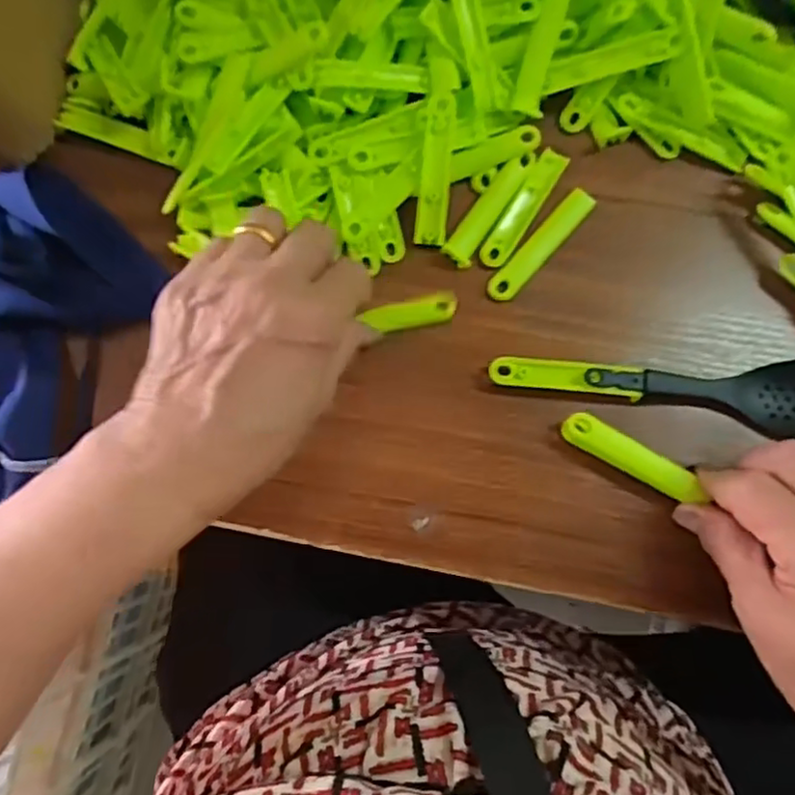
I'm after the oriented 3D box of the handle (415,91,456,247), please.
[{"bbox_3d":[0.020,-0.119,0.337,0.016,0.004,0.075,5,100,2],"label":"handle"}]

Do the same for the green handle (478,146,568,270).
[{"bbox_3d":[0.069,-0.103,0.351,0.016,0.005,0.075,32,82,8],"label":"green handle"}]

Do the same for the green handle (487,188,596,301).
[{"bbox_3d":[0.078,-0.082,0.346,0.016,0.004,0.076,43,83,9],"label":"green handle"}]

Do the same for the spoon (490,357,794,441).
[{"bbox_3d":[0.138,-0.002,0.324,0.177,0.014,0.037,1,79,3],"label":"spoon"}]

